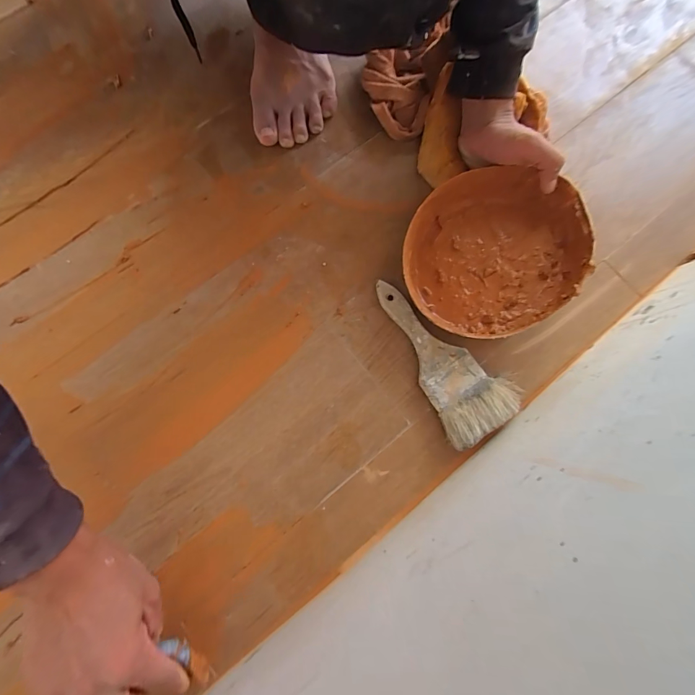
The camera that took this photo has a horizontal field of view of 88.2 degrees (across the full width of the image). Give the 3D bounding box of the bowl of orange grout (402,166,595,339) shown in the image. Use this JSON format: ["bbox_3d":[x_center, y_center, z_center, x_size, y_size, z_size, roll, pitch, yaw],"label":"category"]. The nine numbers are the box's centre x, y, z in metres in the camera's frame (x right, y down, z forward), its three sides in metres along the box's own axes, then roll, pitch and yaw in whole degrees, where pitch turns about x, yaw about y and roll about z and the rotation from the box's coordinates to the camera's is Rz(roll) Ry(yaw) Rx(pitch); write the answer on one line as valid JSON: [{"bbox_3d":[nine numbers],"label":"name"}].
[{"bbox_3d":[0.155,-0.103,0.391,0.180,0.070,0.180,-2,80,12],"label":"bowl of orange grout"}]

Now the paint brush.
[{"bbox_3d":[0.097,0.006,0.392,0.084,0.028,0.190,-33,81,-7],"label":"paint brush"}]

